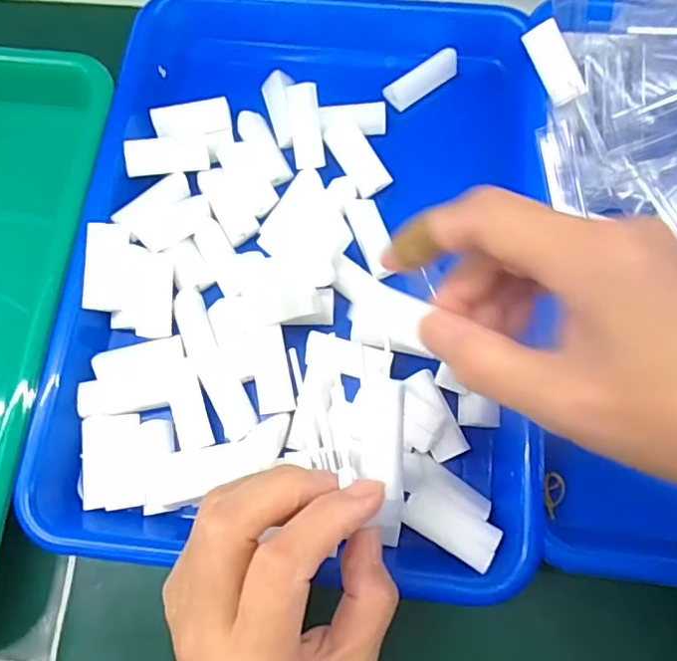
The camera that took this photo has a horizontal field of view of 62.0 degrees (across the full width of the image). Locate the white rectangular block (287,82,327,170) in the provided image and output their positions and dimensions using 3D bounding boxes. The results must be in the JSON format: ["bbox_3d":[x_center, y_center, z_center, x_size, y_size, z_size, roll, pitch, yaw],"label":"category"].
[{"bbox_3d":[-0.019,-0.118,0.327,0.017,0.008,0.046,-7,108,0],"label":"white rectangular block"}]

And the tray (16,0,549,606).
[{"bbox_3d":[-0.014,-0.052,0.319,0.241,0.053,0.343,6,74,2],"label":"tray"}]

